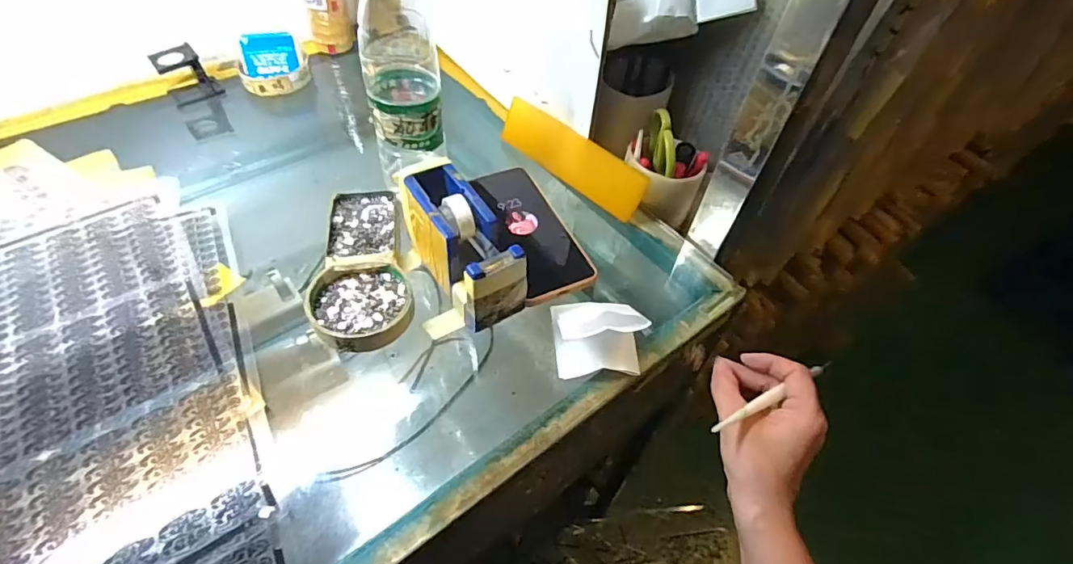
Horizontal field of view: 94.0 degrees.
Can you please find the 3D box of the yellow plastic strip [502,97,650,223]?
[{"bbox_3d":[0.034,-0.131,0.522,0.180,0.050,0.006,38,37,21],"label":"yellow plastic strip"}]

